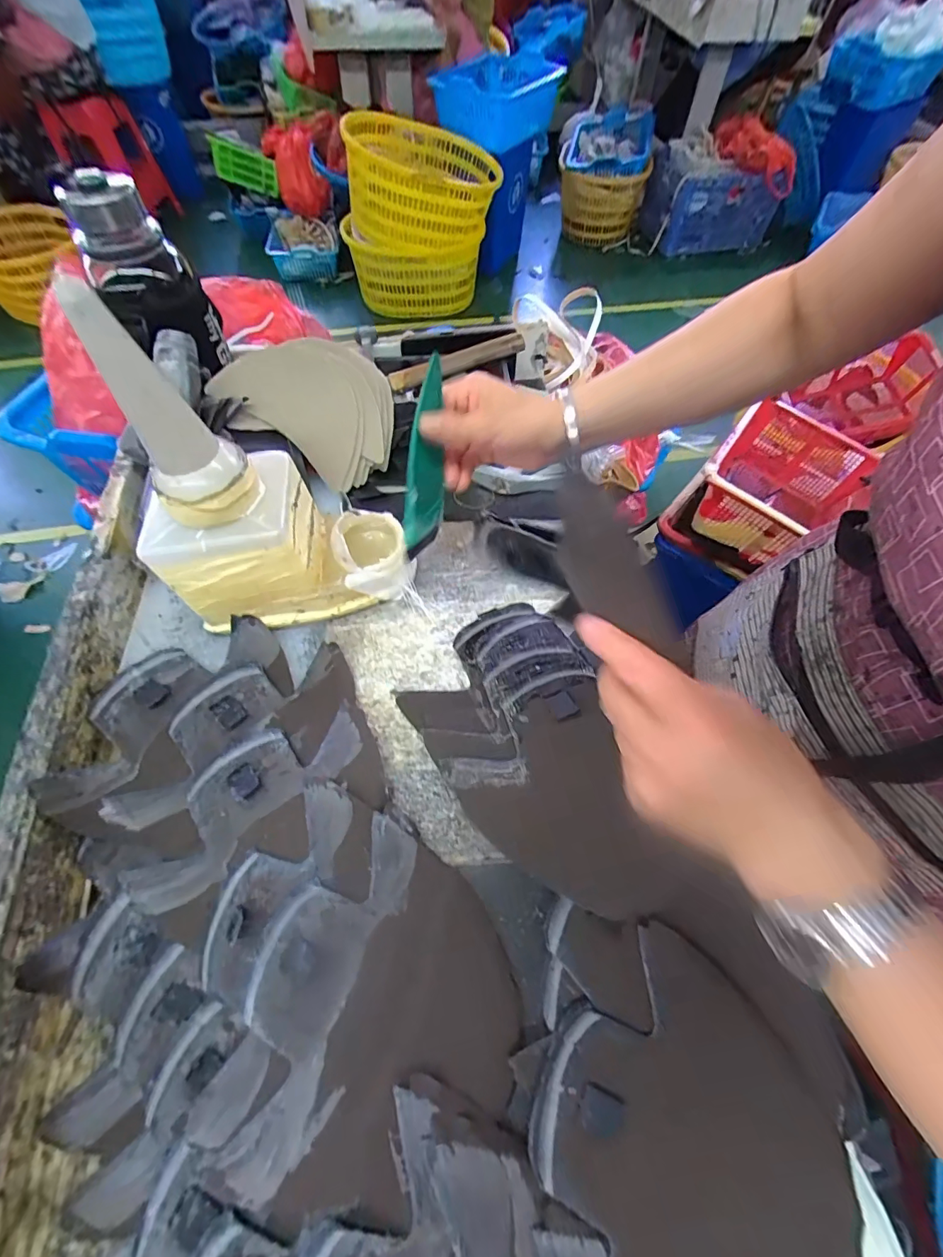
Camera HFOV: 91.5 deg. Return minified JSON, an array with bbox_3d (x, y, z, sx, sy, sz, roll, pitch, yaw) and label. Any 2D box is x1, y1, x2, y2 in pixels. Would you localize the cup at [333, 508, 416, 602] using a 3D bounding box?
[{"bbox_3d":[-0.096,-0.079,0.447,0.075,0.061,0.090,-22,63,-13],"label":"cup"}]

